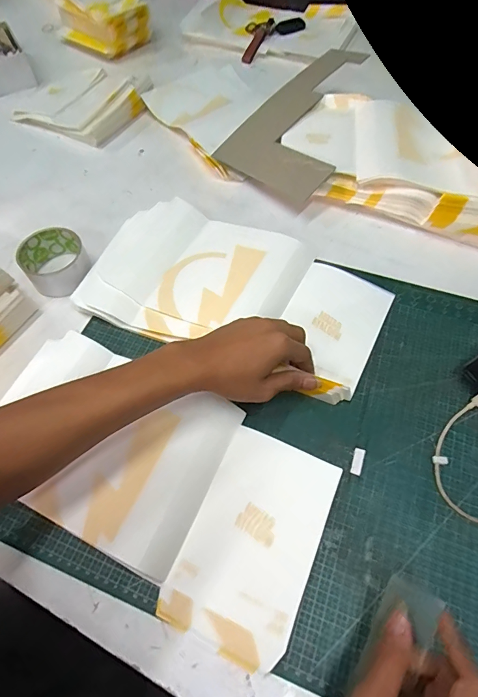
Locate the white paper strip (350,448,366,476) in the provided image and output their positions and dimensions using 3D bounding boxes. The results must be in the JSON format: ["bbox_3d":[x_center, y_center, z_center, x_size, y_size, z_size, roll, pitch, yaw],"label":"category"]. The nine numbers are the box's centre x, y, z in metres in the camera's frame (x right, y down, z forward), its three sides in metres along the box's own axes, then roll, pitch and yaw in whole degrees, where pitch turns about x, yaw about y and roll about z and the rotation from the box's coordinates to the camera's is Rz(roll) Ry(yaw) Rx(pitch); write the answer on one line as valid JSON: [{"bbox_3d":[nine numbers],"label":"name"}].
[{"bbox_3d":[0.123,0.115,0.394,0.011,0.004,0.028,19,61,12],"label":"white paper strip"}]

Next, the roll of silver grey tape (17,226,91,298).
[{"bbox_3d":[-0.242,-0.113,0.513,0.080,0.048,0.082,0,59,1],"label":"roll of silver grey tape"}]

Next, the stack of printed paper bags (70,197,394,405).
[{"bbox_3d":[-0.006,-0.078,0.494,0.364,0.027,0.204,21,61,13],"label":"stack of printed paper bags"}]

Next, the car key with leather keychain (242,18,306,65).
[{"bbox_3d":[0.057,-0.678,0.838,0.193,0.028,0.084,-39,66,-20],"label":"car key with leather keychain"}]

